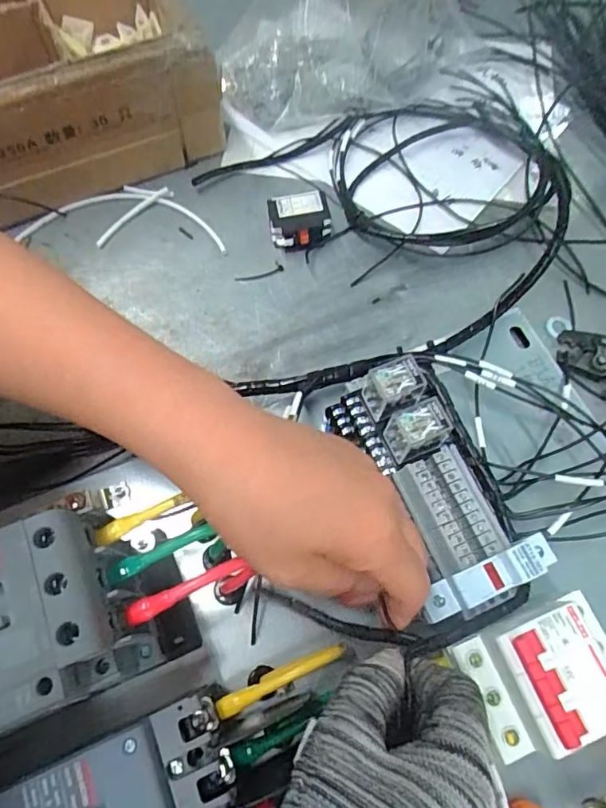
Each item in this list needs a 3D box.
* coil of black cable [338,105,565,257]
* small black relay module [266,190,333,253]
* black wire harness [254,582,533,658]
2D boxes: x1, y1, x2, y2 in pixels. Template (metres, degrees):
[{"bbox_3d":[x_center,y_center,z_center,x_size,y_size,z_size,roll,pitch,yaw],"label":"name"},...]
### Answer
[{"bbox_3d":[0.116,-0.194,0.441,0.177,0.022,0.161,0,68,0],"label":"coil of black cable"},{"bbox_3d":[-0.003,-0.148,0.426,0.048,0.025,0.042,-11,68,-4],"label":"small black relay module"},{"bbox_3d":[0.055,0.111,0.275,0.151,0.010,0.033,5,68,-11],"label":"black wire harness"}]

